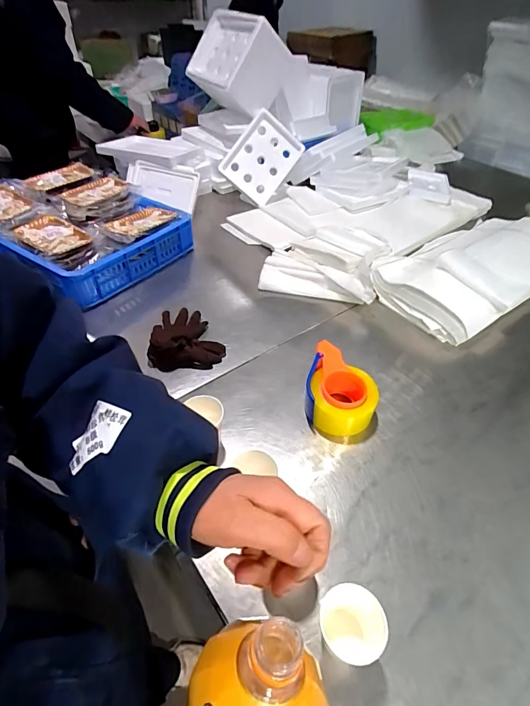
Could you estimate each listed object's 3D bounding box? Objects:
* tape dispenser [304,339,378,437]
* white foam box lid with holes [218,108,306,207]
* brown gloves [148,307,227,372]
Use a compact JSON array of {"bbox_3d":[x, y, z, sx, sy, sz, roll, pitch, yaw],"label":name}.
[{"bbox_3d":[0.139,0.063,0.716,0.122,0.073,0.170,5,45,3],"label":"tape dispenser"},{"bbox_3d":[-0.010,-0.717,1.406,0.281,0.219,0.055,-53,28,8],"label":"white foam box lid with holes"},{"bbox_3d":[-0.188,-0.039,0.824,0.152,0.059,0.192,-21,49,-21],"label":"brown gloves"}]

